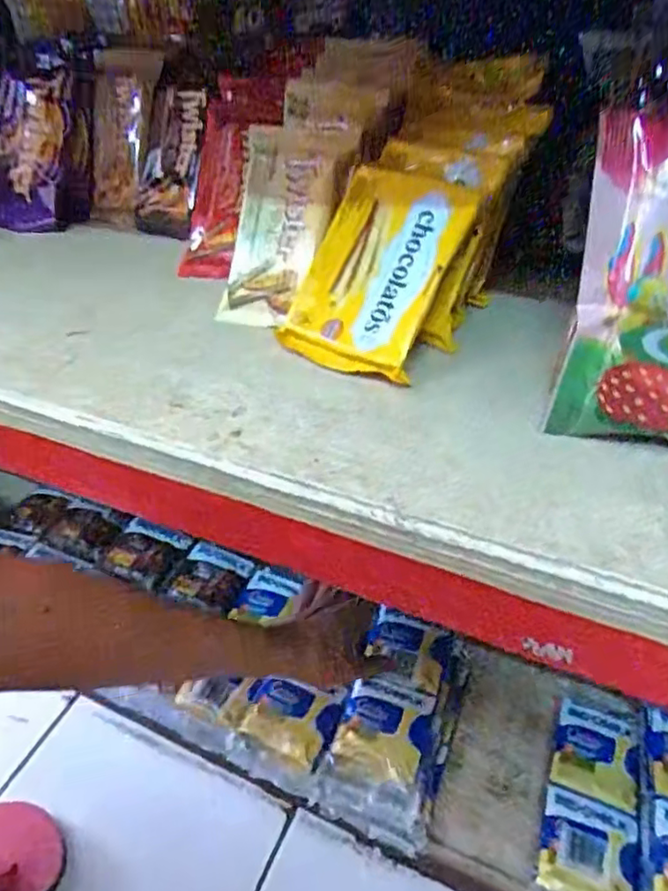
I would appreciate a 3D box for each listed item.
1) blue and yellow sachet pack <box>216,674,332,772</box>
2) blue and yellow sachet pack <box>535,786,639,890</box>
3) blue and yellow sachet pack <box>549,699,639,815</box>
[{"bbox_3d":[-0.056,0.258,0.587,0.095,0.020,0.061,14,62,11],"label":"blue and yellow sachet pack"},{"bbox_3d":[0.213,0.340,0.521,0.075,0.013,0.081,14,44,18],"label":"blue and yellow sachet pack"},{"bbox_3d":[0.246,0.288,0.581,0.072,0.008,0.085,13,43,17],"label":"blue and yellow sachet pack"}]

